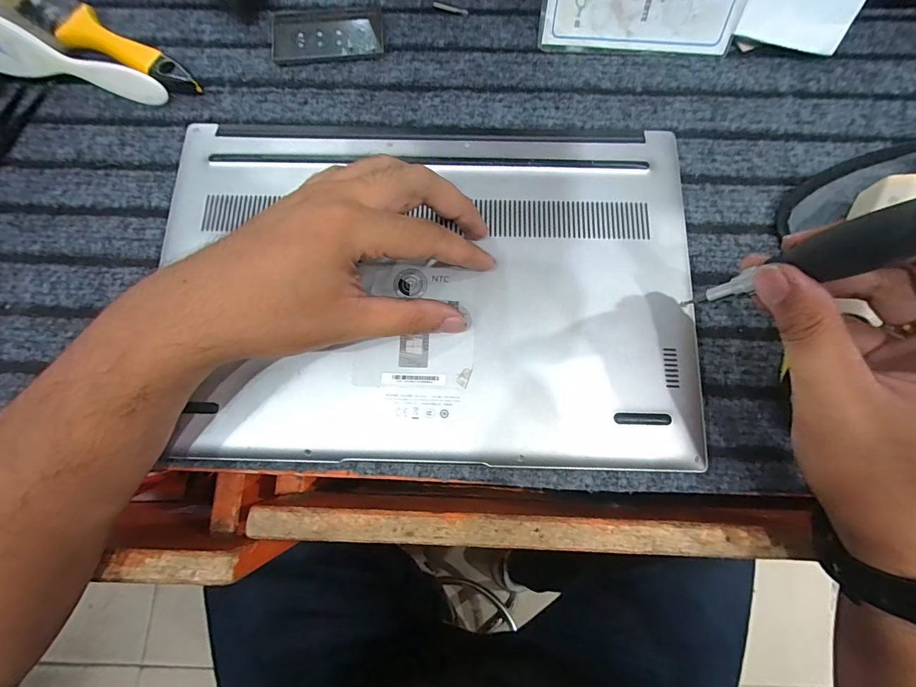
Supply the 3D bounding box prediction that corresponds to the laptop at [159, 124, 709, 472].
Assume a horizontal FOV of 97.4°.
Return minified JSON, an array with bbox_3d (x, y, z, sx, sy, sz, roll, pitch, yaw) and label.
[{"bbox_3d":[-0.017,-0.036,0.239,0.304,0.012,0.204,1,78,1],"label":"laptop"}]

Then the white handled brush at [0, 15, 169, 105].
[{"bbox_3d":[-0.274,-0.190,0.271,0.134,0.043,0.028,18,79,5],"label":"white handled brush"}]

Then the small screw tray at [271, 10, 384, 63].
[{"bbox_3d":[-0.097,-0.231,0.299,0.081,0.004,0.043,-6,78,0],"label":"small screw tray"}]

